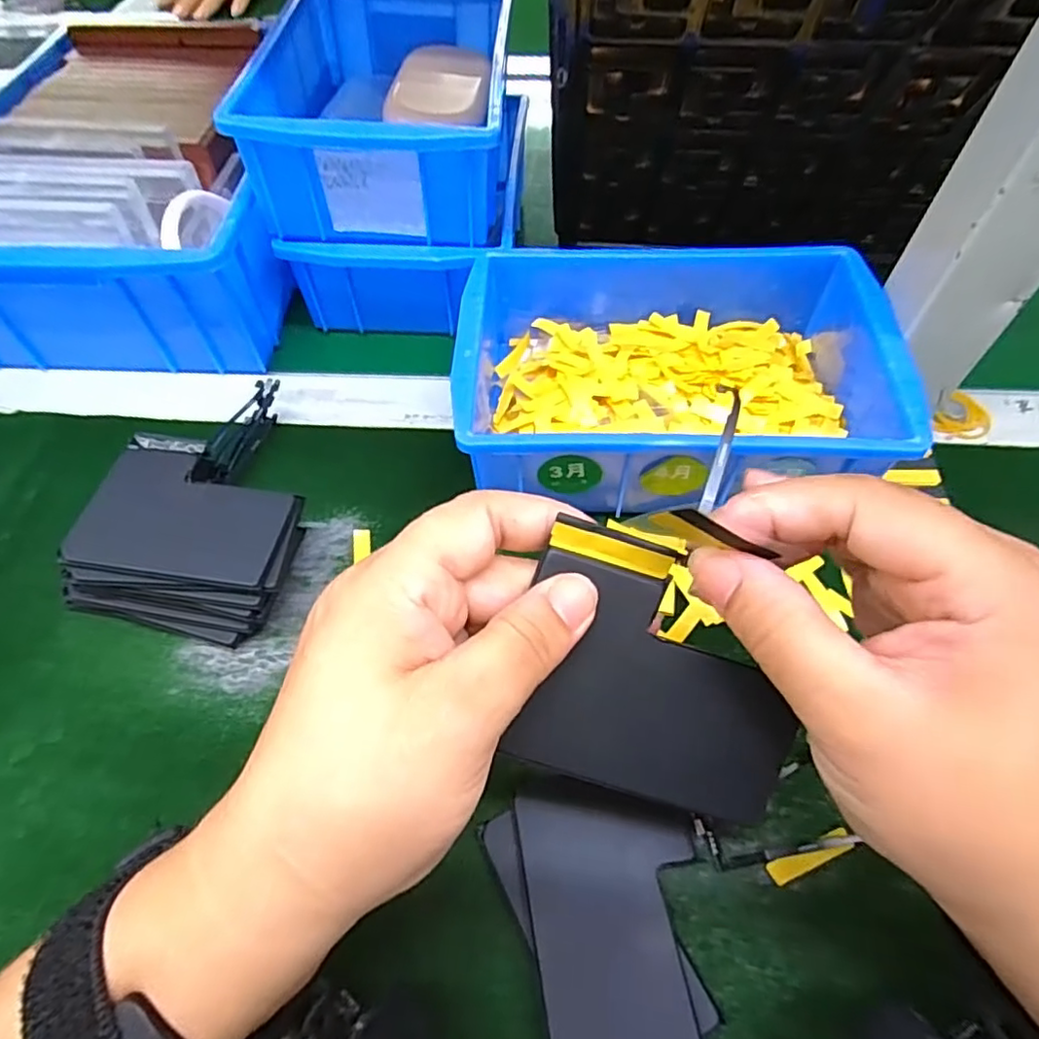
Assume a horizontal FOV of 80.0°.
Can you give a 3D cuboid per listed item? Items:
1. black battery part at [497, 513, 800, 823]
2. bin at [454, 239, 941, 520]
[{"bbox_3d":[0.042,0.047,0.177,0.084,0.007,0.071,18,98,-4],"label":"black battery part"},{"bbox_3d":[0.072,-0.073,0.306,0.199,0.058,0.131,1,57,1],"label":"bin"}]

